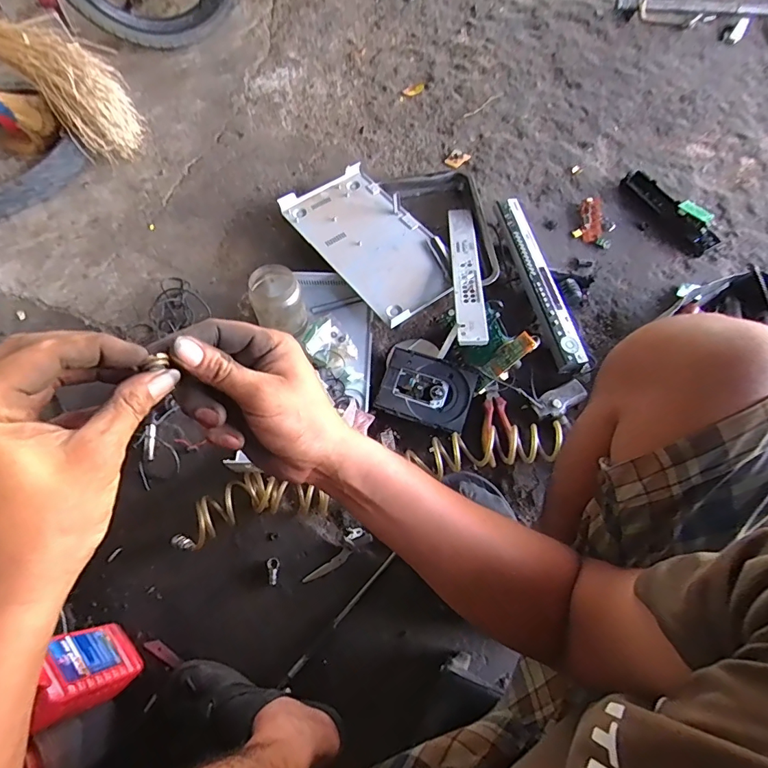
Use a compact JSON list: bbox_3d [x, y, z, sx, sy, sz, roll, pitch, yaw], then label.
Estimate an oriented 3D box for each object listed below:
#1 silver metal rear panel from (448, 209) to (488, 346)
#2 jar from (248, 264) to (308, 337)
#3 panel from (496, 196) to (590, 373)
[{"bbox_3d":[0.174,-0.240,0.923,0.055,0.015,0.409,-7,53,13],"label":"silver metal rear panel"},{"bbox_3d":[-0.210,-0.166,0.886,0.093,0.114,0.097,-1,67,3],"label":"jar"},{"bbox_3d":[0.331,-0.222,0.952,0.067,0.058,0.430,-14,67,-3],"label":"panel"}]

